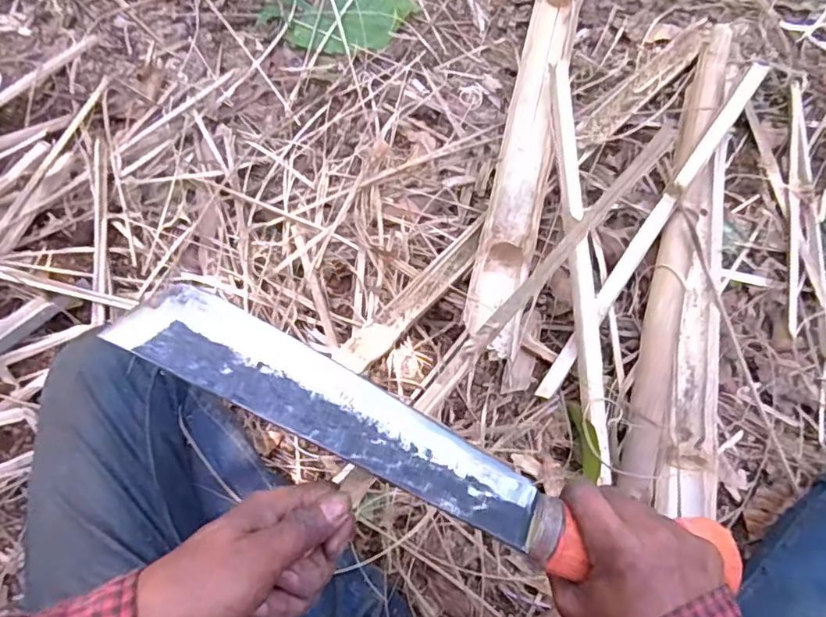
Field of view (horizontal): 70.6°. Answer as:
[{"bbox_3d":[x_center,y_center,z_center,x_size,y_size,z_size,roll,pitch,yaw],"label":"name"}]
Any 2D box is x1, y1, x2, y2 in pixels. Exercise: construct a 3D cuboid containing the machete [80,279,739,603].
[{"bbox_3d":[0.029,0.085,0.324,0.377,0.020,0.061,29,68,-10],"label":"machete"}]

